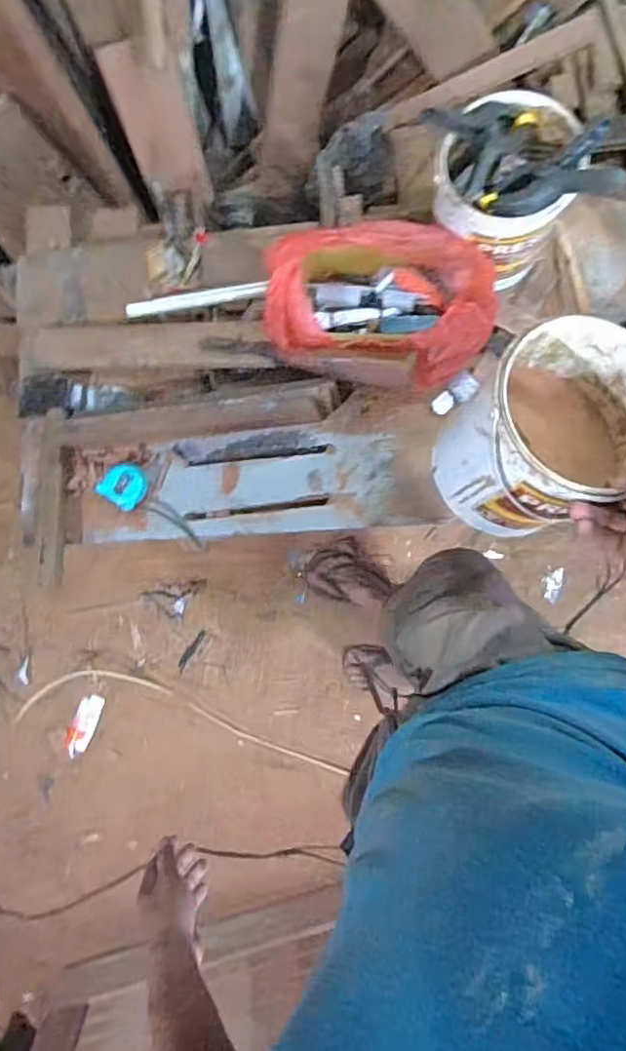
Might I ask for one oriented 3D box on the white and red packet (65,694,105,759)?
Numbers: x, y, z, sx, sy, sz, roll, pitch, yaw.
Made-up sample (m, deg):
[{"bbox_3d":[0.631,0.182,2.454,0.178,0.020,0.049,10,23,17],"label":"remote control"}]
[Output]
[{"bbox_3d":[-0.580,0.506,1.527,0.059,0.013,0.168,23,91,3],"label":"white and red packet"}]

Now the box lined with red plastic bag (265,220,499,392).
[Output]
[{"bbox_3d":[0.093,-0.309,0.838,0.307,0.114,0.216,6,90,3],"label":"box lined with red plastic bag"}]

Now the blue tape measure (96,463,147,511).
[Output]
[{"bbox_3d":[-0.299,-0.064,0.965,0.062,0.033,0.069,43,92,3],"label":"blue tape measure"}]

